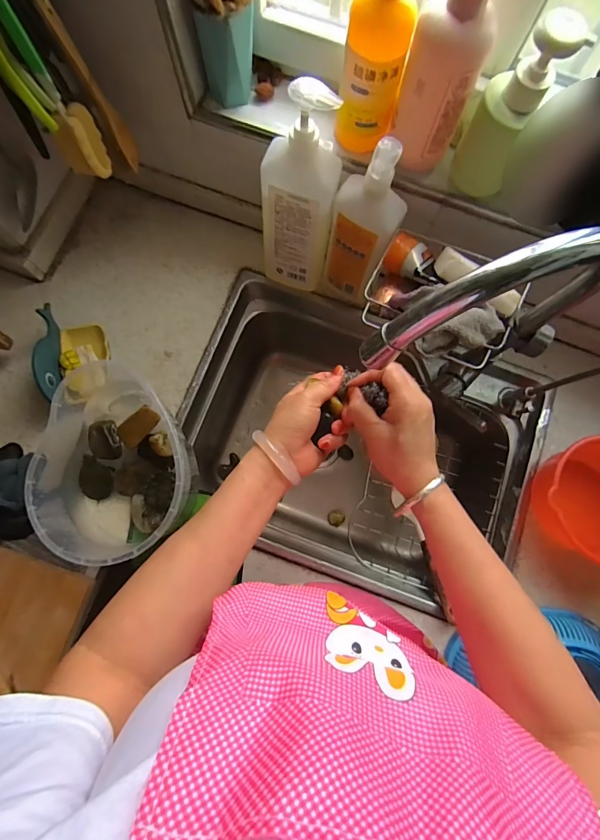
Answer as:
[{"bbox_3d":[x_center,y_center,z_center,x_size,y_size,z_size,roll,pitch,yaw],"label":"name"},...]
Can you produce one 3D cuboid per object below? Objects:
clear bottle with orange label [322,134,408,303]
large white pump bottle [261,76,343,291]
[{"bbox_3d":[0.083,-0.253,0.526,0.088,0.257,0.054,30,80,3],"label":"clear bottle with orange label"},{"bbox_3d":[-0.004,-0.285,0.524,0.094,0.288,0.074,12,80,0],"label":"large white pump bottle"}]

